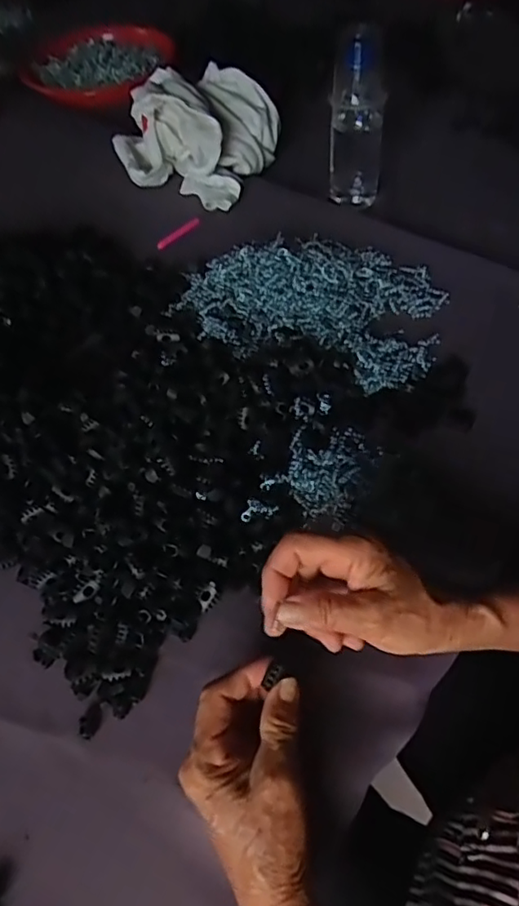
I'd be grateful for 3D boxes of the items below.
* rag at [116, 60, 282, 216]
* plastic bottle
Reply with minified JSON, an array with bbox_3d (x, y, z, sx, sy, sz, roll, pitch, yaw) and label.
[{"bbox_3d":[-0.089,-0.413,0.766,0.195,0.091,0.178,20,57,22],"label":"rag"},{"bbox_3d":[0.110,-0.380,0.686,0.064,0.167,0.075,0,52,8],"label":"plastic bottle"}]

